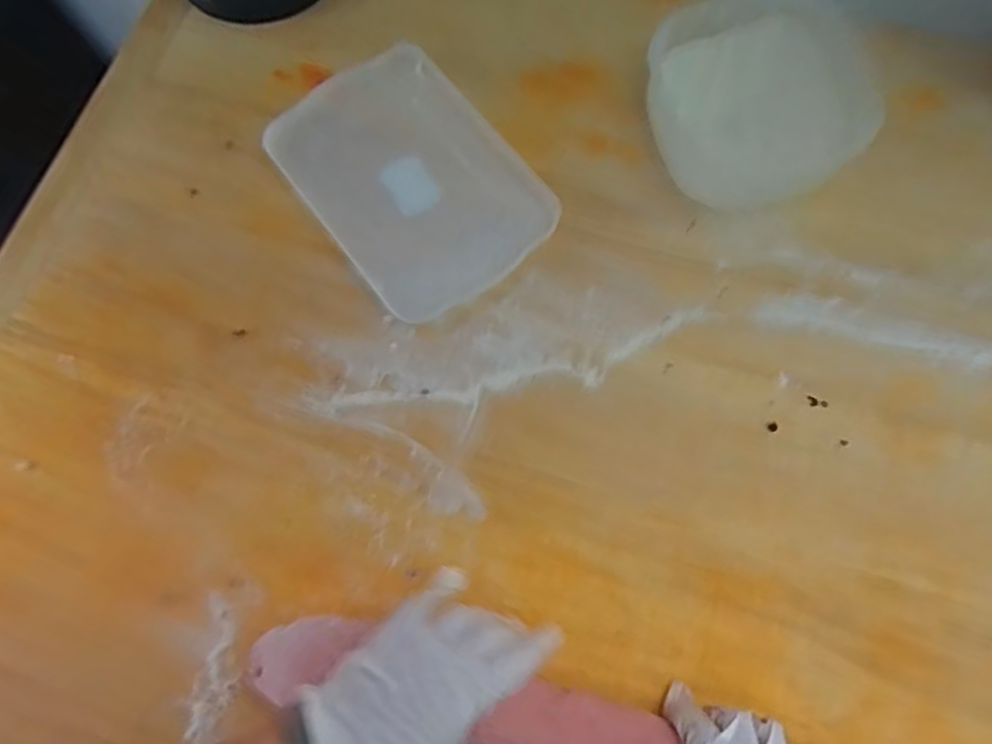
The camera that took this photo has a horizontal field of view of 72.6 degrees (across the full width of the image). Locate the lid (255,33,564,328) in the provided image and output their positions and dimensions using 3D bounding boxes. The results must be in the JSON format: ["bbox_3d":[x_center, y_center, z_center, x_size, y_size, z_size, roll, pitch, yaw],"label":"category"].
[{"bbox_3d":[-0.069,-0.161,0.556,0.158,0.025,0.224,-36,74,-10],"label":"lid"}]

